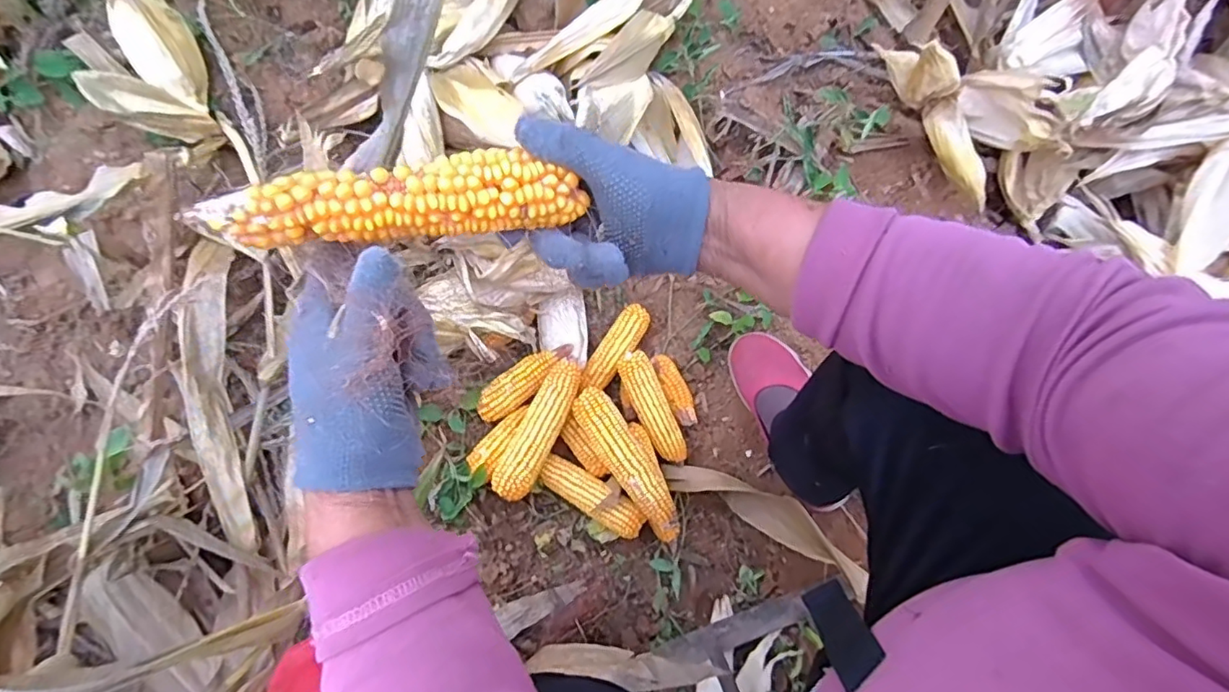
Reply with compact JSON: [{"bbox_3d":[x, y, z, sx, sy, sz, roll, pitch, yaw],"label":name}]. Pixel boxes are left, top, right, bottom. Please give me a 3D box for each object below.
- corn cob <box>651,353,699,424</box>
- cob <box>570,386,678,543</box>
[{"bbox_3d":[0.083,0.058,0.774,0.031,0.028,0.101,-25,78,-8],"label":"corn cob"},{"bbox_3d":[0.021,0.147,0.711,0.052,0.055,0.211,-35,80,-10],"label":"cob"}]

